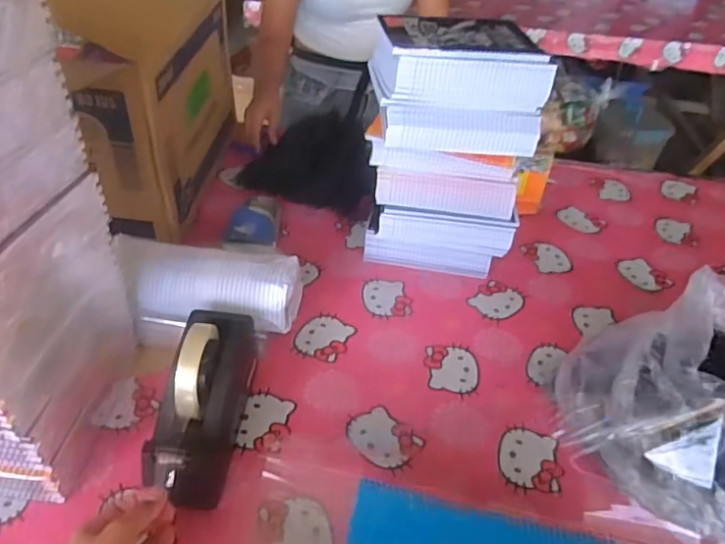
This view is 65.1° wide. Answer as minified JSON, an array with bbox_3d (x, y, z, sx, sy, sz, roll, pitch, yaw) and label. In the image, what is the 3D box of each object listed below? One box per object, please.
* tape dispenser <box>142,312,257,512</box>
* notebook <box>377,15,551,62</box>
[{"bbox_3d":[-0.174,0.140,0.625,0.075,0.124,0.213,5,41,-1],"label":"tape dispenser"},{"bbox_3d":[0.131,-0.312,0.761,0.200,0.016,0.156,-3,41,-8],"label":"notebook"}]

